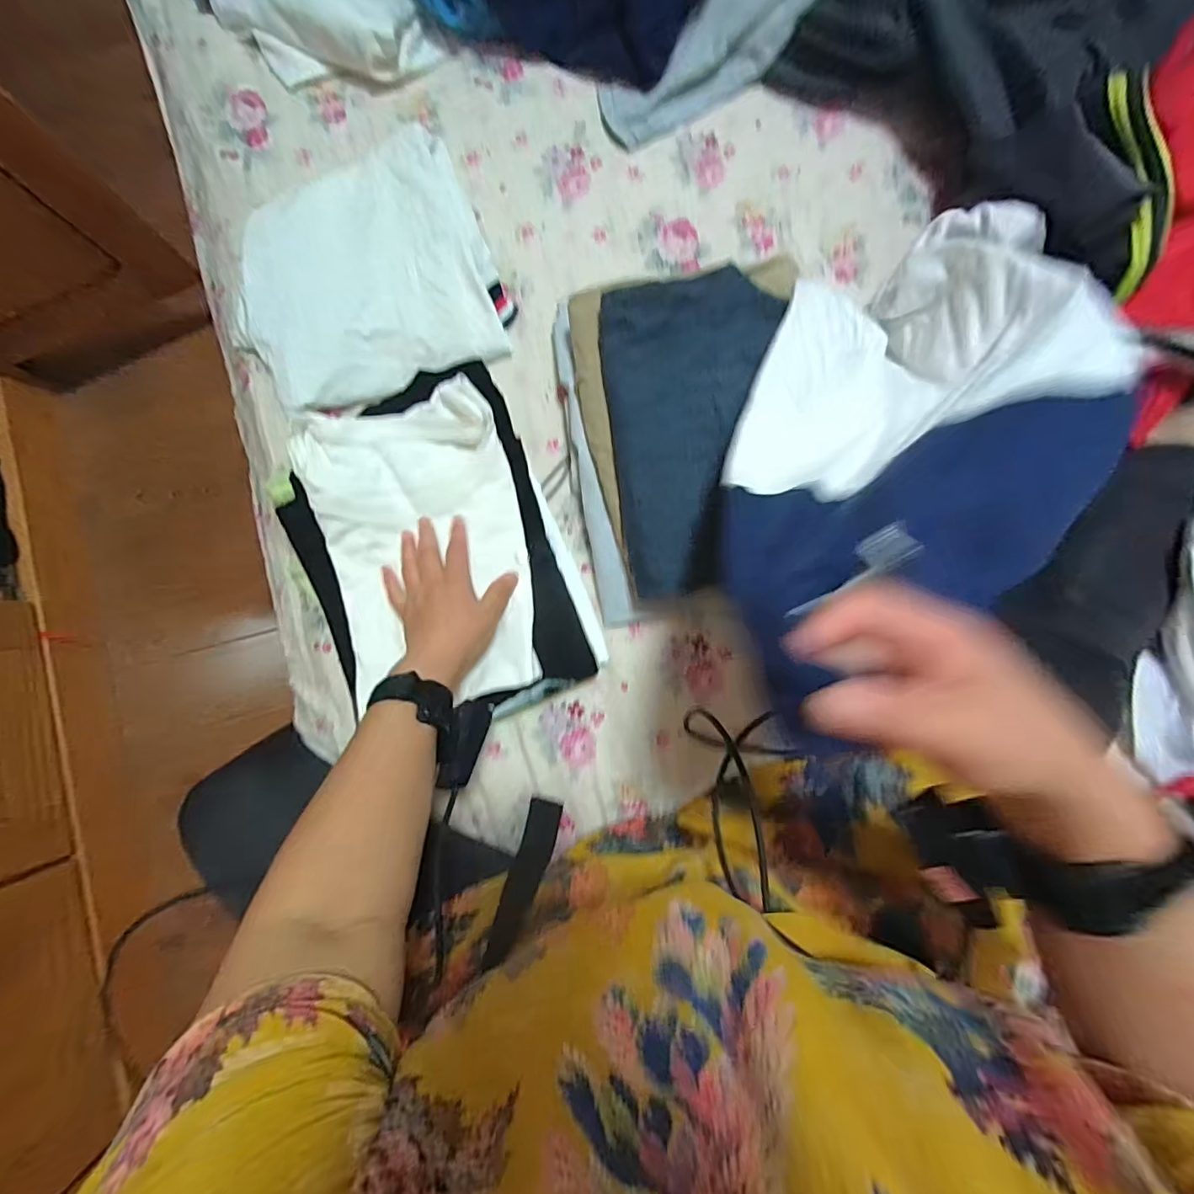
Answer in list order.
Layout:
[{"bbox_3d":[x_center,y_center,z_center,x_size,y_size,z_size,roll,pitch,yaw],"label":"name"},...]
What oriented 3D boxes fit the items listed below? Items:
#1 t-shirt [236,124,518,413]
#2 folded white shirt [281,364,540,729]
[{"bbox_3d":[-0.234,-0.319,0.544,0.250,0.022,0.235,-26,91,-6],"label":"t-shirt"},{"bbox_3d":[-0.158,-0.045,0.511,0.181,0.034,0.279,-14,88,-6],"label":"folded white shirt"}]

